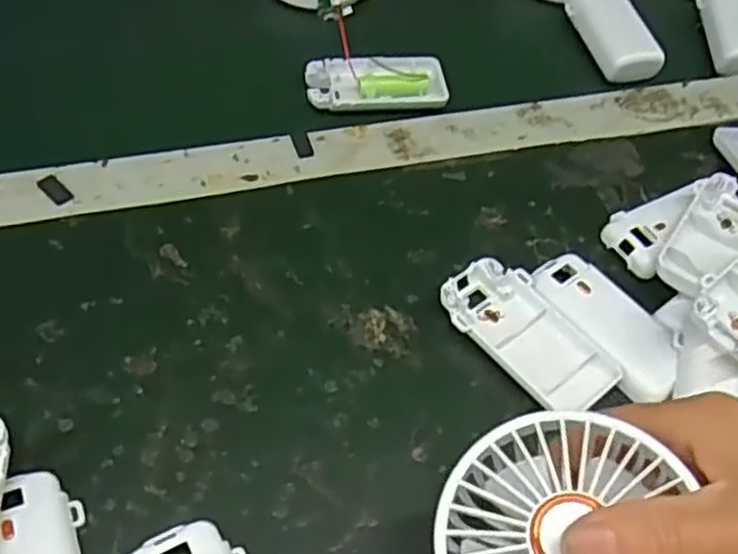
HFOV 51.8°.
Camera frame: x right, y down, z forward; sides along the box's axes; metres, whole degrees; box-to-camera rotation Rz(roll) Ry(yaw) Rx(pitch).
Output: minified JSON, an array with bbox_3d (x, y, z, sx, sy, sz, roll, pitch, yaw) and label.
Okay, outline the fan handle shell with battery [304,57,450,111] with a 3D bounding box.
[{"bbox_3d":[0.006,-0.134,0.524,0.095,0.015,0.045,-2,52,-7],"label":"fan handle shell with battery"}]

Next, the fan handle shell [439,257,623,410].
[{"bbox_3d":[0.079,0.030,0.387,0.049,0.015,0.093,-33,61,-27],"label":"fan handle shell"}]

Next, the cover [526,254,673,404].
[{"bbox_3d":[0.126,0.024,0.397,0.044,0.015,0.089,-26,58,-24],"label":"cover"}]

